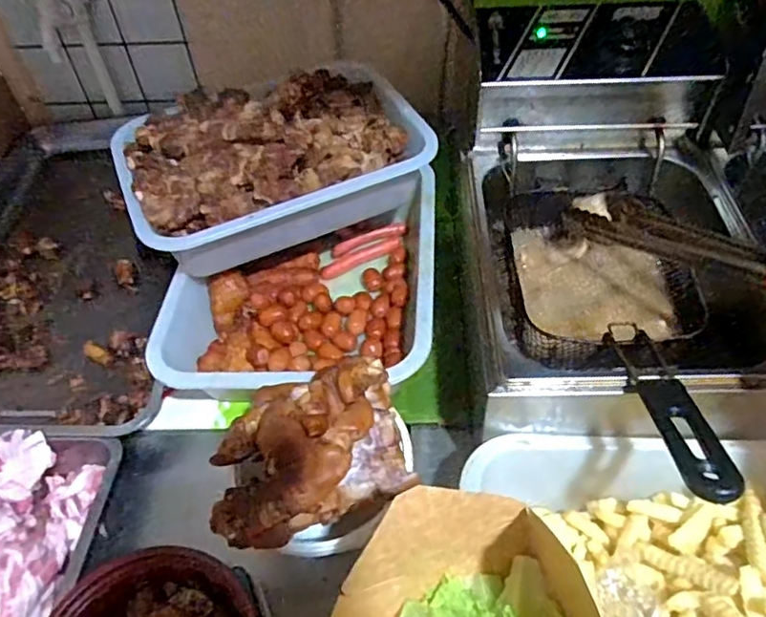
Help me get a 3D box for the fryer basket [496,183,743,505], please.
[{"bbox_3d":[0.224,0.004,0.569,0.170,0.110,0.432,-5,30,0],"label":"fryer basket"}]

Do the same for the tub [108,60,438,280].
[{"bbox_3d":[-0.131,-0.181,0.741,0.346,0.118,0.216,-20,50,-13],"label":"tub"}]

